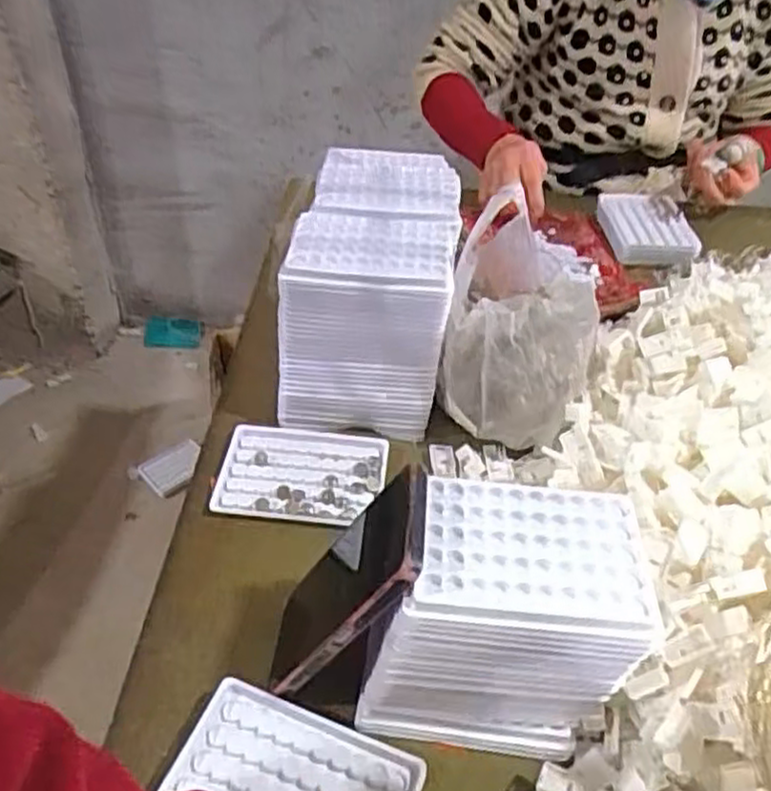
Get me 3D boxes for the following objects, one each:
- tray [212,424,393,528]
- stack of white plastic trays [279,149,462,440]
[{"bbox_3d":[-0.067,0.060,0.601,0.132,0.006,0.100,3,41,1],"label":"tray"},{"bbox_3d":[-0.008,-0.103,0.677,0.133,0.161,0.235,6,41,4],"label":"stack of white plastic trays"}]

